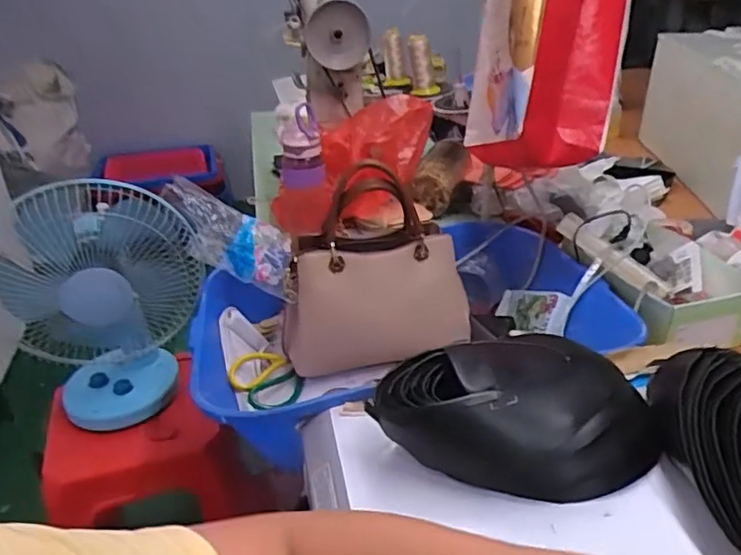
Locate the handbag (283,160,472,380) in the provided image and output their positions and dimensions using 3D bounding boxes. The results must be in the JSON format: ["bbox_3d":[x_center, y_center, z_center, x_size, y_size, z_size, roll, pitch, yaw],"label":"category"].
[{"bbox_3d":[-0.002,-0.005,0.929,0.269,0.289,0.102,-9,31,-11],"label":"handbag"}]

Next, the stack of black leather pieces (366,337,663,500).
[{"bbox_3d":[0.150,0.141,0.646,0.272,0.093,0.152,-8,31,-9],"label":"stack of black leather pieces"}]

